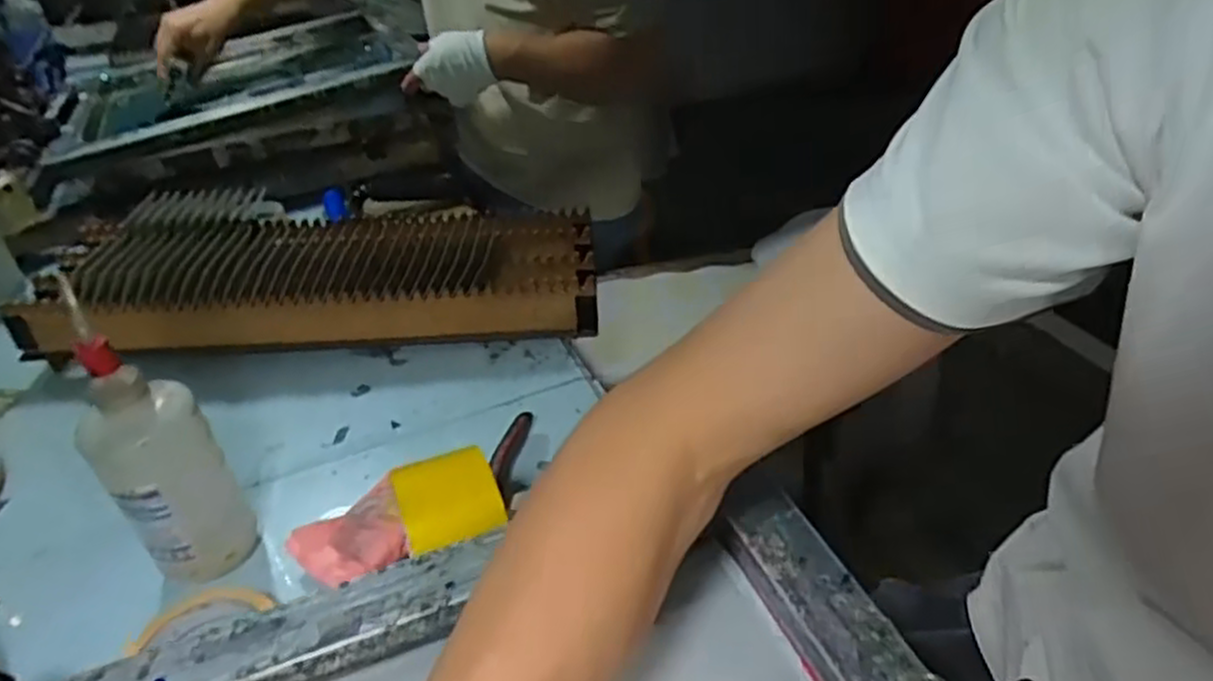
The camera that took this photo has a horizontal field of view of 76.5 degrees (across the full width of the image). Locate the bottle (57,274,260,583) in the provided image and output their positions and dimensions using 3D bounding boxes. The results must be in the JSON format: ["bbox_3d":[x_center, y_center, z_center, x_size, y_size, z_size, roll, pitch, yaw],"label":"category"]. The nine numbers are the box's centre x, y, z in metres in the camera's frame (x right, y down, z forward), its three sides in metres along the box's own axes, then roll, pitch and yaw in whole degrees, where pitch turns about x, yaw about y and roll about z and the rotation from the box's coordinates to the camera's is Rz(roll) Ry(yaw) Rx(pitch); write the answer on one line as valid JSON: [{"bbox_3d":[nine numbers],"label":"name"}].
[{"bbox_3d":[-0.299,0.082,0.518,0.068,0.190,0.061,-33,44,-32],"label":"bottle"}]

